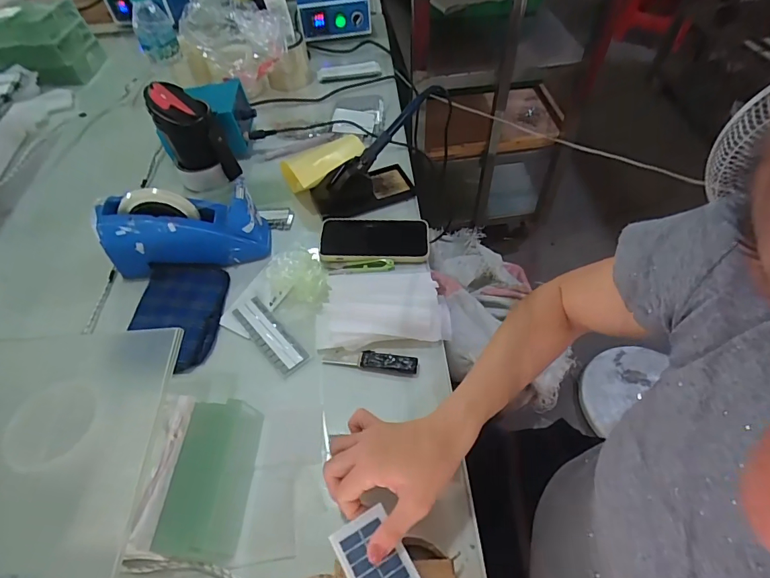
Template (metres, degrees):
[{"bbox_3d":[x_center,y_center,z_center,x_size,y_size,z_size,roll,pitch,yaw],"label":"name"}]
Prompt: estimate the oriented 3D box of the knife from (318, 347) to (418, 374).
[{"bbox_3d":[-0.021,0.085,0.534,0.122,0.009,0.023,5,52,6],"label":"knife"}]

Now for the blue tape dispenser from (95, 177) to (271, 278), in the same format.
[{"bbox_3d":[-0.278,-0.084,0.618,0.220,0.129,0.067,-4,51,-17],"label":"blue tape dispenser"}]

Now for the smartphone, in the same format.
[{"bbox_3d":[-0.017,-0.077,0.653,0.162,0.010,0.086,-1,52,1],"label":"smartphone"}]

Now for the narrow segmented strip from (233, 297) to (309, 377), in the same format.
[{"bbox_3d":[-0.151,0.058,0.564,0.038,0.005,0.130,-37,59,-24],"label":"narrow segmented strip"}]

